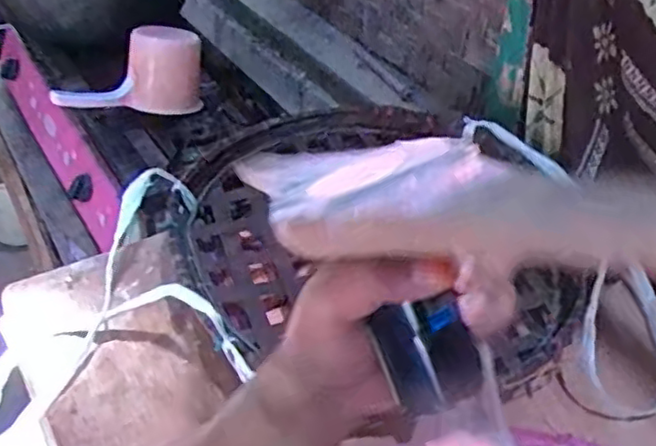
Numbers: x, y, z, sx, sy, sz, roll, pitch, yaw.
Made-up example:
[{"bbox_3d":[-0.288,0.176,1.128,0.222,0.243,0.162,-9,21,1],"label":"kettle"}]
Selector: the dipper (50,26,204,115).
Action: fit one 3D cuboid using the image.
[{"bbox_3d":[-0.349,-0.270,1.204,0.250,0.125,0.126,-9,42,-12],"label":"dipper"}]

